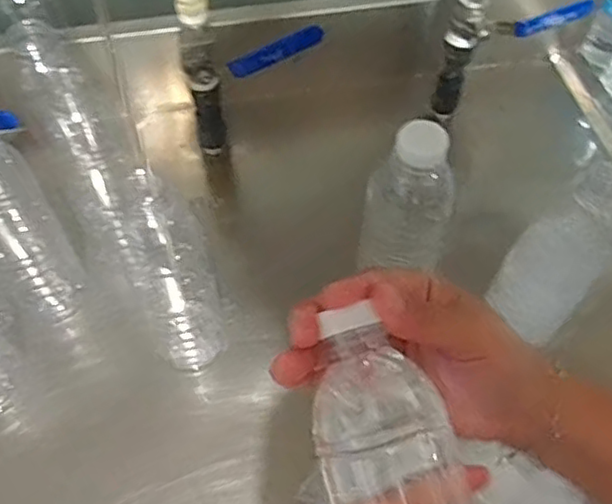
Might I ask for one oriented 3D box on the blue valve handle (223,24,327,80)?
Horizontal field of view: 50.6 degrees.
[{"bbox_3d":[-0.024,-0.163,0.527,0.080,0.016,0.004,-24,21,3],"label":"blue valve handle"}]

